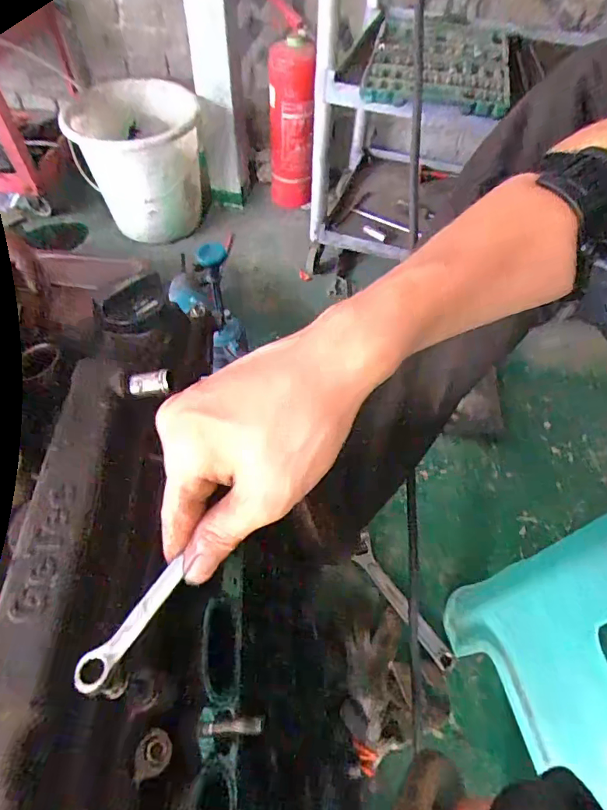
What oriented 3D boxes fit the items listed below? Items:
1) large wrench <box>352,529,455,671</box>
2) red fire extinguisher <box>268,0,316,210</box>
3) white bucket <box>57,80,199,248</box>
[{"bbox_3d":[0.158,0.329,0.809,0.048,0.014,0.246,-25,56,-17],"label":"large wrench"},{"bbox_3d":[-0.035,-0.814,1.375,0.132,0.480,0.163,1,54,-2],"label":"red fire extinguisher"},{"bbox_3d":[-0.423,-0.649,1.283,0.311,0.302,0.394,-12,55,-11],"label":"white bucket"}]

